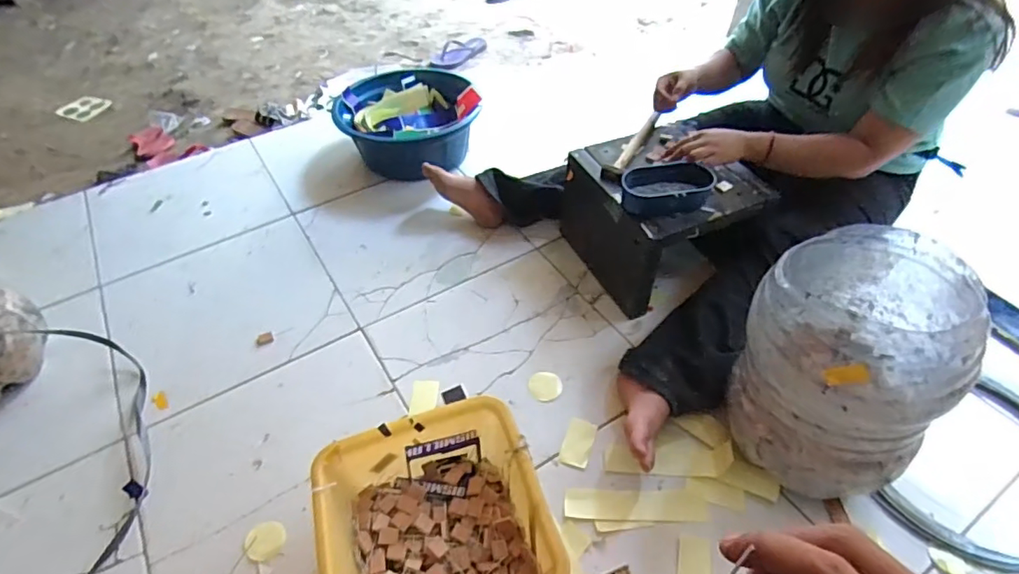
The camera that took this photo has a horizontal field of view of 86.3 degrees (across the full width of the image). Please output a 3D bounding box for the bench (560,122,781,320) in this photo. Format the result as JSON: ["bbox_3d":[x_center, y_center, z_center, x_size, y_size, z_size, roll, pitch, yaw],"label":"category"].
[{"bbox_3d":[0.281,-0.140,1.051,0.270,0.213,0.288,-21,51,-16],"label":"bench"}]

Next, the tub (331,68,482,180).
[{"bbox_3d":[-0.253,-0.414,1.381,0.326,0.167,0.327,-1,48,1],"label":"tub"}]

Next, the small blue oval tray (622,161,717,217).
[{"bbox_3d":[0.268,-0.165,0.918,0.155,0.041,0.090,-9,48,-6],"label":"small blue oval tray"}]

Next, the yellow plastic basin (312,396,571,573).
[{"bbox_3d":[-0.098,0.308,0.719,0.276,0.118,0.252,-18,50,-13],"label":"yellow plastic basin"}]

